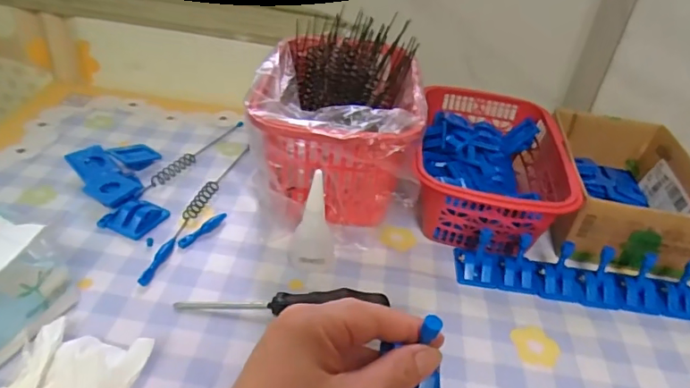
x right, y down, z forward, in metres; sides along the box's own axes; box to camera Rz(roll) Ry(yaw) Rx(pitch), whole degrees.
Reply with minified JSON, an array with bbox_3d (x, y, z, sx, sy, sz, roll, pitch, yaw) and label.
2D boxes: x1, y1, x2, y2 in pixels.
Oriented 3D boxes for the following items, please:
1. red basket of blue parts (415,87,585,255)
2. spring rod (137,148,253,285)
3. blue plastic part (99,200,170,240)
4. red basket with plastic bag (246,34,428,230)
[{"bbox_3d":[0.142,-0.030,0.522,0.141,0.073,0.208,9,37,4],"label":"red basket of blue parts"},{"bbox_3d":[-0.139,0.007,0.494,0.013,0.007,0.226,12,37,8],"label":"spring rod"},{"bbox_3d":[-0.191,0.019,0.459,0.042,0.012,0.045,17,38,14],"label":"blue plastic part"},{"bbox_3d":[-0.006,-0.072,0.522,0.153,0.117,0.236,7,37,0],"label":"red basket with plastic bag"}]

